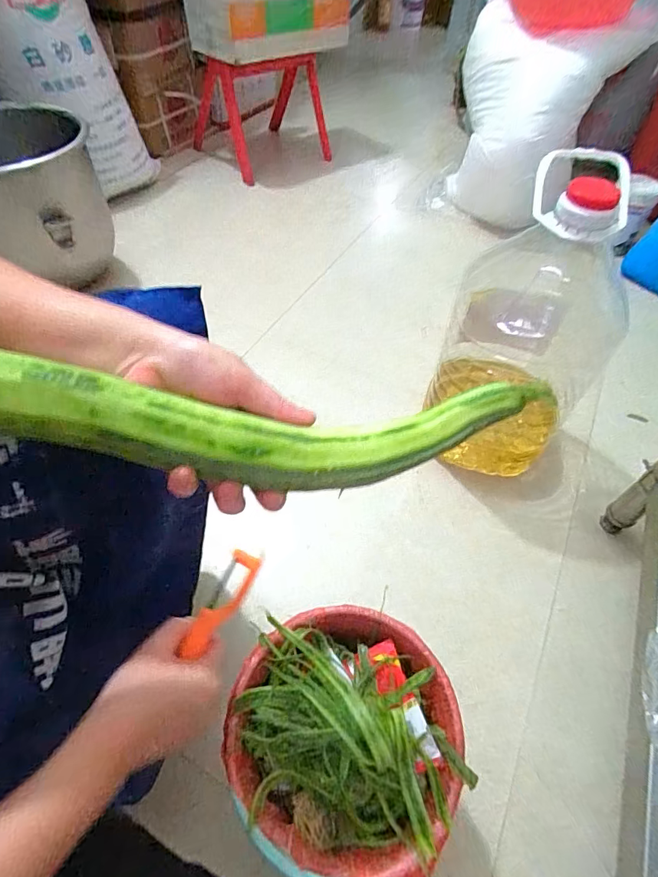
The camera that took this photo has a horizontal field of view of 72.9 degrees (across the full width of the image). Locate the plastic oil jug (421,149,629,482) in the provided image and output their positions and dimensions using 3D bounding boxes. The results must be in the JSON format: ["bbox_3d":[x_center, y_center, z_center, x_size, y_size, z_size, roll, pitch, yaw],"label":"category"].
[{"bbox_3d":[0.336,-0.183,0.778,0.225,0.516,0.256,17,55,11],"label":"plastic oil jug"}]

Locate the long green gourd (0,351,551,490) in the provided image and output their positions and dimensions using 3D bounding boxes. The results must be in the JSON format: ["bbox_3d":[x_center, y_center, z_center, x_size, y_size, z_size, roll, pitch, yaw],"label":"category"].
[{"bbox_3d":[-0.063,-0.015,0.255,0.409,0.066,0.050,4,52,-17],"label":"long green gourd"}]

